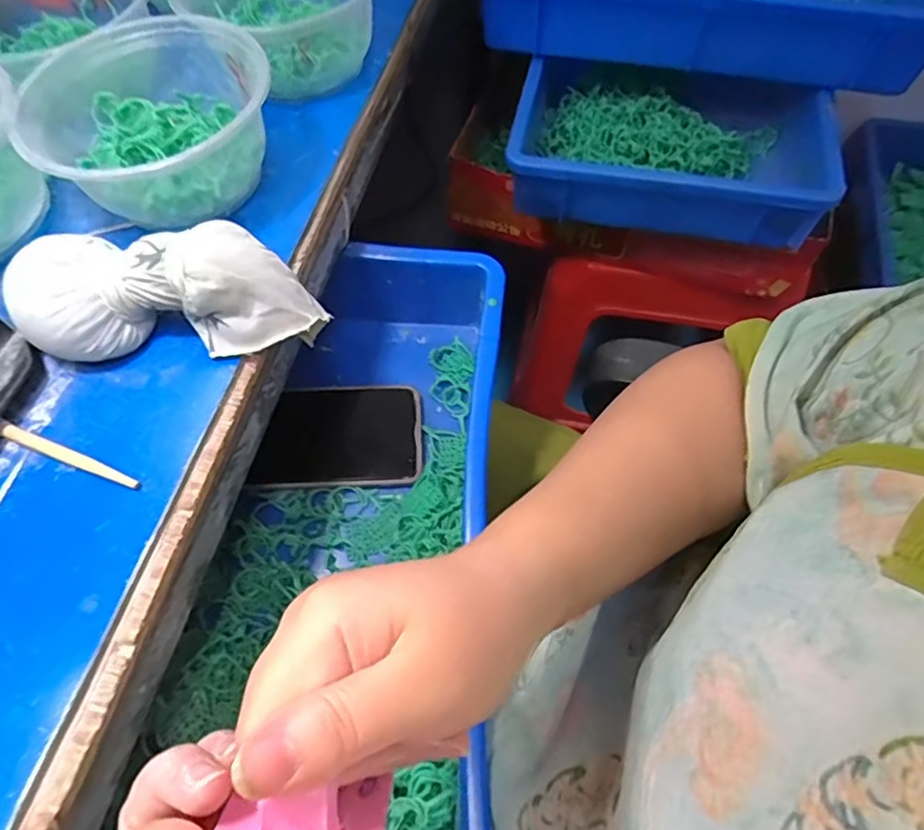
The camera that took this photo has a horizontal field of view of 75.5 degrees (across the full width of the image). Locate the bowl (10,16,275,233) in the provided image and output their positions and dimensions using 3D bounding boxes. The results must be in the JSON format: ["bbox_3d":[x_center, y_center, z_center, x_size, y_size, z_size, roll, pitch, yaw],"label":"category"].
[{"bbox_3d":[-0.177,-0.166,0.350,0.134,0.060,0.124,-41,68,-20],"label":"bowl"}]

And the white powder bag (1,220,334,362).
[{"bbox_3d":[-0.146,-0.062,0.303,0.142,0.047,0.057,-6,60,-3],"label":"white powder bag"}]

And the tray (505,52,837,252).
[{"bbox_3d":[0.202,-0.275,0.597,0.286,0.073,0.217,13,61,8],"label":"tray"}]

